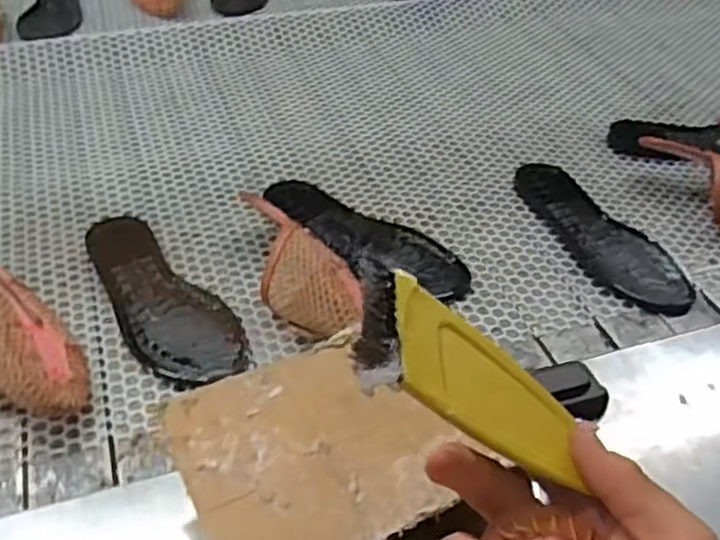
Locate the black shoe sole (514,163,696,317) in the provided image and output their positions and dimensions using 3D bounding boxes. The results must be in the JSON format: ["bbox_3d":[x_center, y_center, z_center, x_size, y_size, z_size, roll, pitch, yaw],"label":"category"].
[{"bbox_3d":[0.266,-0.044,0.811,0.098,0.017,0.248,-14,45,-17],"label":"black shoe sole"}]

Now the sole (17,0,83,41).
[{"bbox_3d":[-0.512,-0.440,1.213,0.091,0.018,0.274,-6,42,-9],"label":"sole"}]

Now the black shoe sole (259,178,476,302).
[{"bbox_3d":[-0.003,-0.033,0.766,0.251,0.013,0.088,26,47,23],"label":"black shoe sole"}]

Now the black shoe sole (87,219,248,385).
[{"bbox_3d":[-0.198,0.024,0.712,0.092,0.029,0.239,-26,50,-28],"label":"black shoe sole"}]

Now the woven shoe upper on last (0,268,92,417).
[{"bbox_3d":[-0.311,0.059,0.637,0.209,0.072,0.089,32,50,29],"label":"woven shoe upper on last"}]

